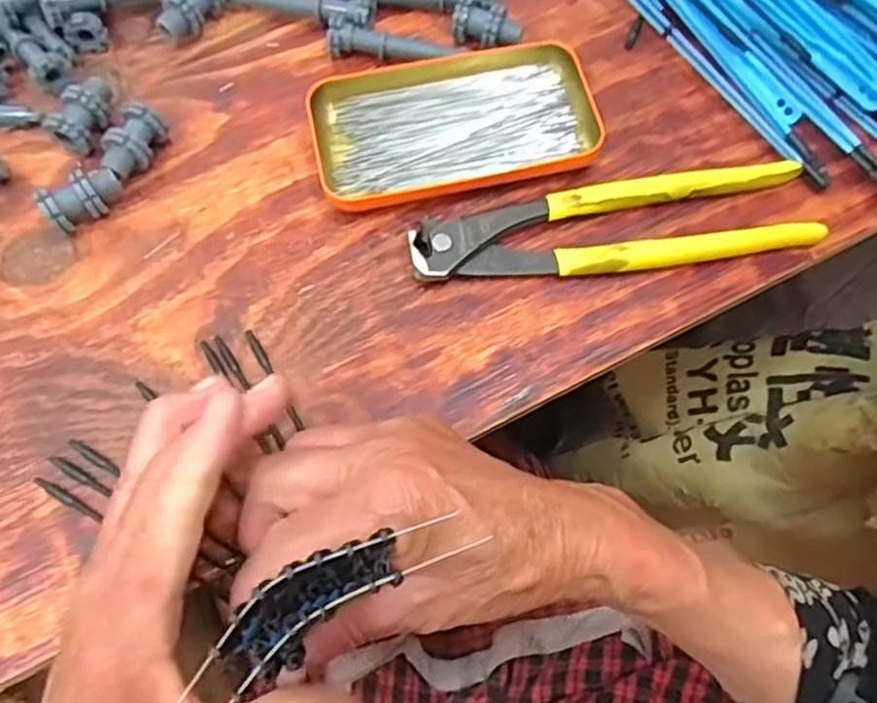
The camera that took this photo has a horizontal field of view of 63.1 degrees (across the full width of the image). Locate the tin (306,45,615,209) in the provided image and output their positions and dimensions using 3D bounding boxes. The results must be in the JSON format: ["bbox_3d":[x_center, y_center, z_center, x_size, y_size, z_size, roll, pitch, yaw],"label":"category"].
[{"bbox_3d":[0.006,-0.122,0.375,0.142,0.019,0.082,-12,68,-4],"label":"tin"}]

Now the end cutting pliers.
[{"bbox_3d":[0.086,-0.062,0.352,0.198,0.016,0.046,-9,68,-3],"label":"end cutting pliers"}]

